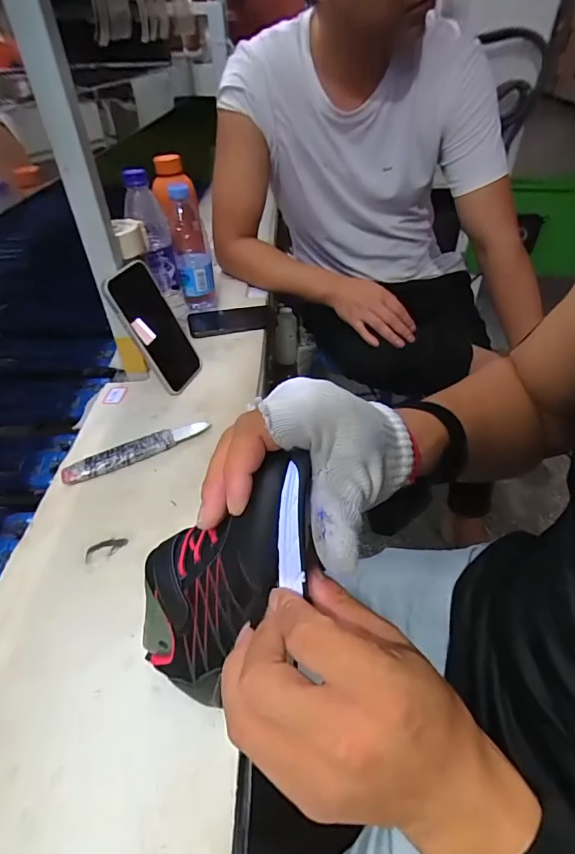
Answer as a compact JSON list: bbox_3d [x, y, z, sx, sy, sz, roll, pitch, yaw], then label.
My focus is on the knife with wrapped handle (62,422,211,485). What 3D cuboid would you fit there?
[{"bbox_3d":[-0.170,0.026,0.495,0.163,0.014,0.030,-21,46,-19],"label":"knife with wrapped handle"}]

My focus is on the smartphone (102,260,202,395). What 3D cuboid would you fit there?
[{"bbox_3d":[-0.170,-0.128,0.562,0.013,0.160,0.082,-6,37,32],"label":"smartphone"}]

